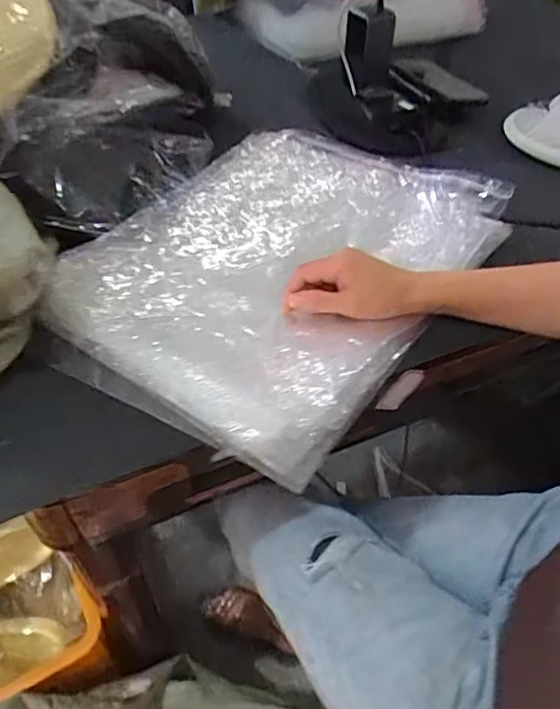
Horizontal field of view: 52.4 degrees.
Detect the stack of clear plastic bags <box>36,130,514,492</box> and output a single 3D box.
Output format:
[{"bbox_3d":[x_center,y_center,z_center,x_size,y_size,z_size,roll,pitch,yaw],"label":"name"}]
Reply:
[{"bbox_3d":[0.008,-0.098,0.565,0.321,0.034,0.422,24,52,19],"label":"stack of clear plastic bags"}]

